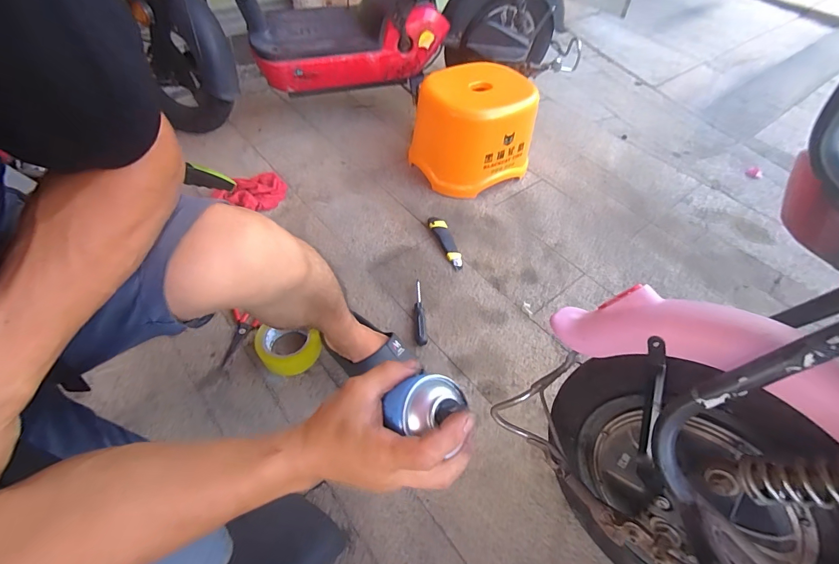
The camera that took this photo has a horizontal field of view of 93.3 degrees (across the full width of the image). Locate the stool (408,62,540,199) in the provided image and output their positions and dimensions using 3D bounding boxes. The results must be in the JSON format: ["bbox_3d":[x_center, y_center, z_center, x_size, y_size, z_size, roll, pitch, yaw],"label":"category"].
[{"bbox_3d":[0.143,-0.397,1.060,0.272,0.245,0.225,-27,57,-23],"label":"stool"}]

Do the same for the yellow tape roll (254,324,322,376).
[{"bbox_3d":[-0.246,0.122,0.750,0.113,0.054,0.097,5,51,1],"label":"yellow tape roll"}]

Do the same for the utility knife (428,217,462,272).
[{"bbox_3d":[0.065,-0.098,0.951,0.036,0.028,0.165,-16,54,-16],"label":"utility knife"}]

